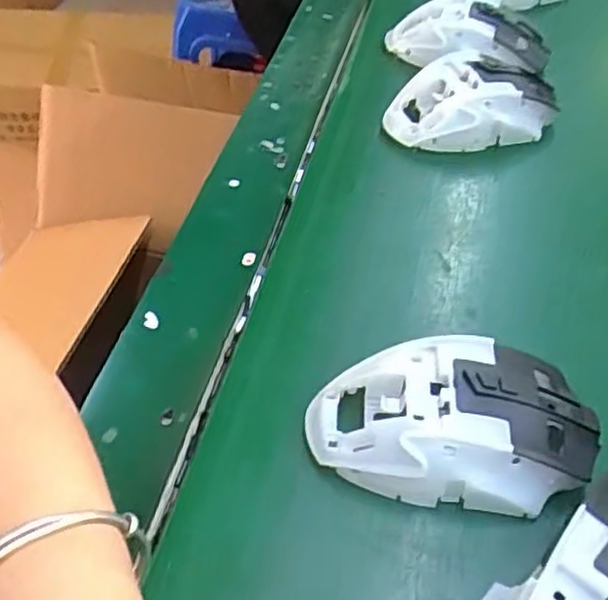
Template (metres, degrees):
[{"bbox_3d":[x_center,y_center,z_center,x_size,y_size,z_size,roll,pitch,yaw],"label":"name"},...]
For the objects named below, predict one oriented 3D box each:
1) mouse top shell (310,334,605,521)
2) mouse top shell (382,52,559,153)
[{"bbox_3d":[0.061,0.051,0.294,0.114,0.041,0.060,4,48,1],"label":"mouse top shell"},{"bbox_3d":[0.109,-0.128,0.461,0.114,0.038,0.059,-9,49,-11],"label":"mouse top shell"}]

